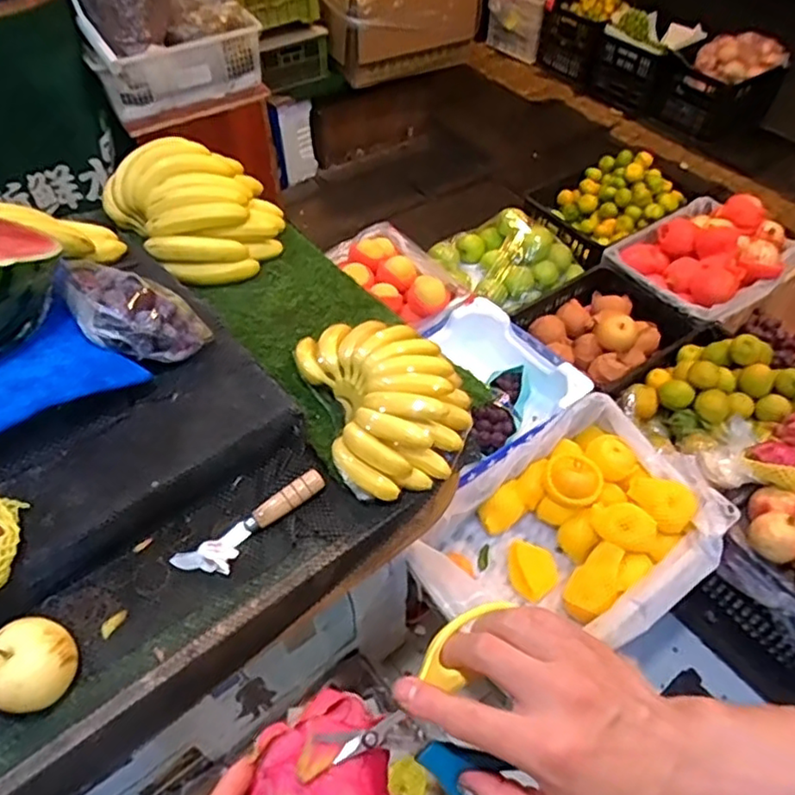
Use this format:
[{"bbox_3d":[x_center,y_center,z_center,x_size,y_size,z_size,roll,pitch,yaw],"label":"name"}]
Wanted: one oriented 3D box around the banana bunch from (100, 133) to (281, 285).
[{"bbox_3d":[-0.316,-0.307,1.010,0.222,0.107,0.277,-30,57,-22],"label":"banana bunch"}]

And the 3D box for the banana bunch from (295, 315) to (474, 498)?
[{"bbox_3d":[-0.011,-0.013,0.776,0.180,0.064,0.263,-17,52,-13],"label":"banana bunch"}]

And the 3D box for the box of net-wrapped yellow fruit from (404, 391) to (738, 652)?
[{"bbox_3d":[0.304,0.270,1.152,0.525,0.160,0.374,-29,56,-22],"label":"box of net-wrapped yellow fruit"}]

